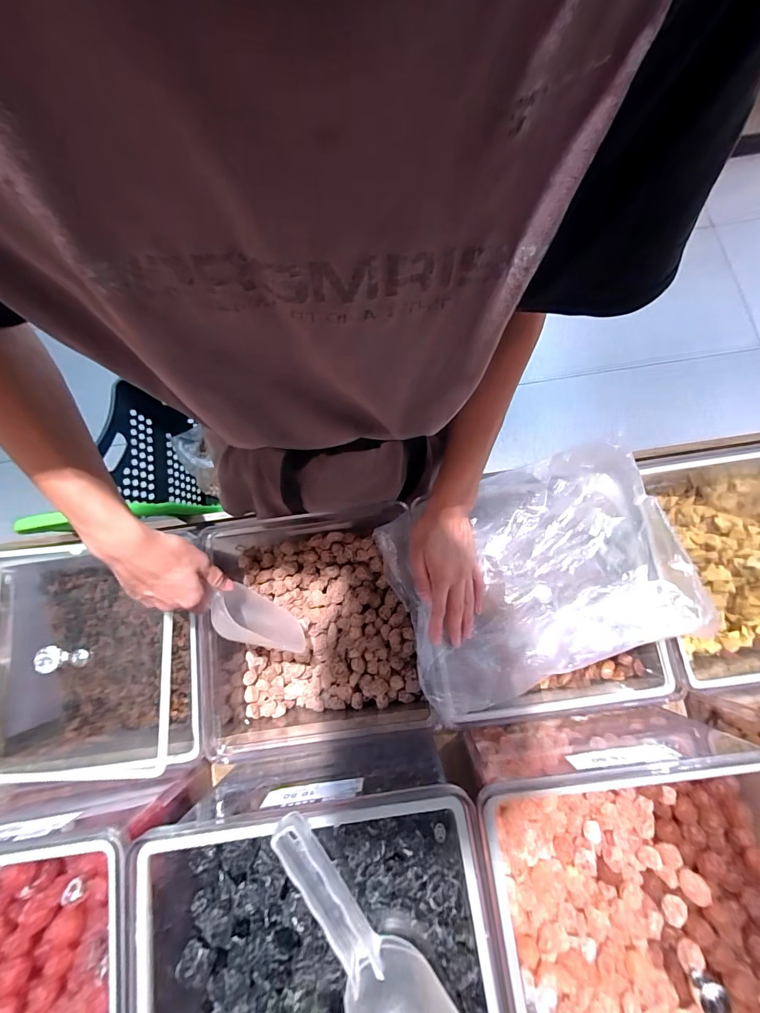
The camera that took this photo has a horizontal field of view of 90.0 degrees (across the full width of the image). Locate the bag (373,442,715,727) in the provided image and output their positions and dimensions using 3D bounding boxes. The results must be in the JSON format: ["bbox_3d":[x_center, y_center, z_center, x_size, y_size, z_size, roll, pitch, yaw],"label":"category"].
[{"bbox_3d":[0.192,0.084,0.484,0.340,0.053,0.259,-21,78,-3],"label":"bag"}]

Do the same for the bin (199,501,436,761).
[{"bbox_3d":[-0.100,0.173,0.571,0.305,0.129,0.312,-9,78,-1],"label":"bin"}]

